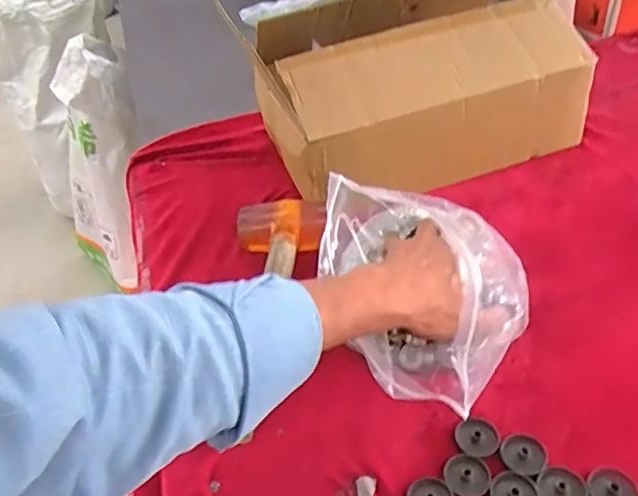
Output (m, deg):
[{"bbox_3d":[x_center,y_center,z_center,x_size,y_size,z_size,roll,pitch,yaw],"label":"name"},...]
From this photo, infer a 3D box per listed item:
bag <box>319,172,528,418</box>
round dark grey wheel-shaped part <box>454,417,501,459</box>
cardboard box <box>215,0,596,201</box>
[{"bbox_3d":[0.094,0.020,0.482,0.161,0.122,0.217,-16,51,-11],"label":"bag"},{"bbox_3d":[0.124,0.146,0.446,0.031,0.004,0.031,-4,40,3],"label":"round dark grey wheel-shaped part"},{"bbox_3d":[0.117,-0.212,0.741,0.375,0.176,0.230,-17,41,-12],"label":"cardboard box"}]

